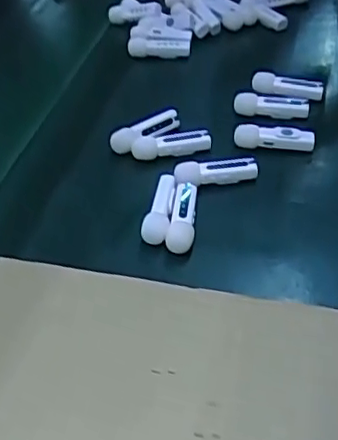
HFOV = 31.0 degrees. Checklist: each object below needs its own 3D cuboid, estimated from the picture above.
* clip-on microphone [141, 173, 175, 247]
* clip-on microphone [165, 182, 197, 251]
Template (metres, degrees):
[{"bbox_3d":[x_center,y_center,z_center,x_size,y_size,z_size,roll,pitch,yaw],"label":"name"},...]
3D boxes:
[{"bbox_3d":[-0.007,-0.008,0.457,0.019,0.019,0.063,1,43,10],"label":"clip-on microphone"},{"bbox_3d":[0.011,-0.002,0.452,0.019,0.018,0.064,1,43,10],"label":"clip-on microphone"}]

